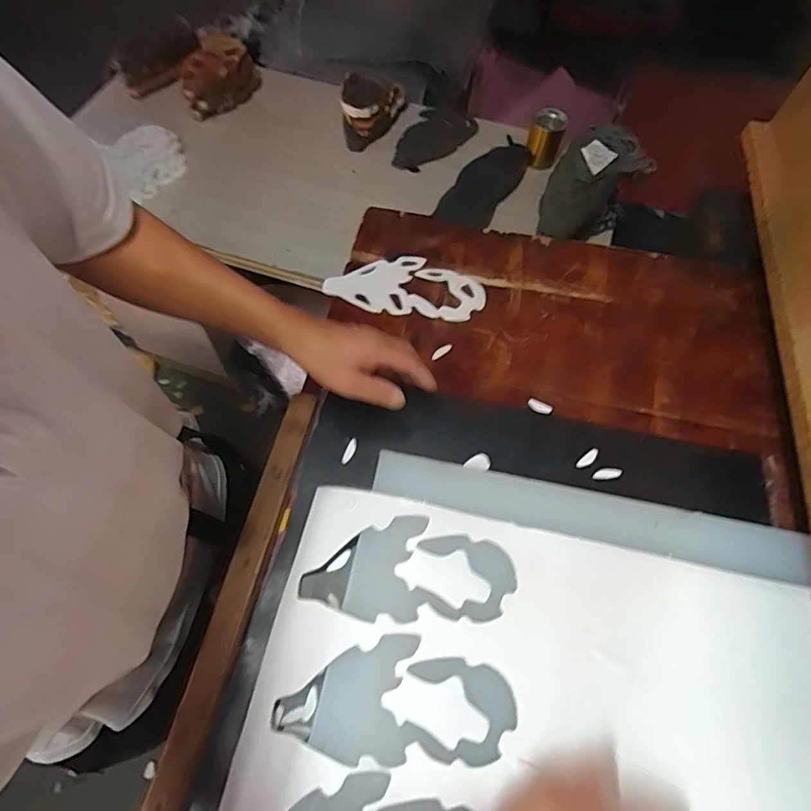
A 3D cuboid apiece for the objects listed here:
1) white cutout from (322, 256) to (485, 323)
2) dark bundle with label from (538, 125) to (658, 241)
[{"bbox_3d":[0.000,-0.175,0.723,0.225,0.004,0.102,8,63,2],"label":"white cutout"},{"bbox_3d":[0.338,-0.399,0.901,0.153,0.139,0.219,31,66,13],"label":"dark bundle with label"}]

